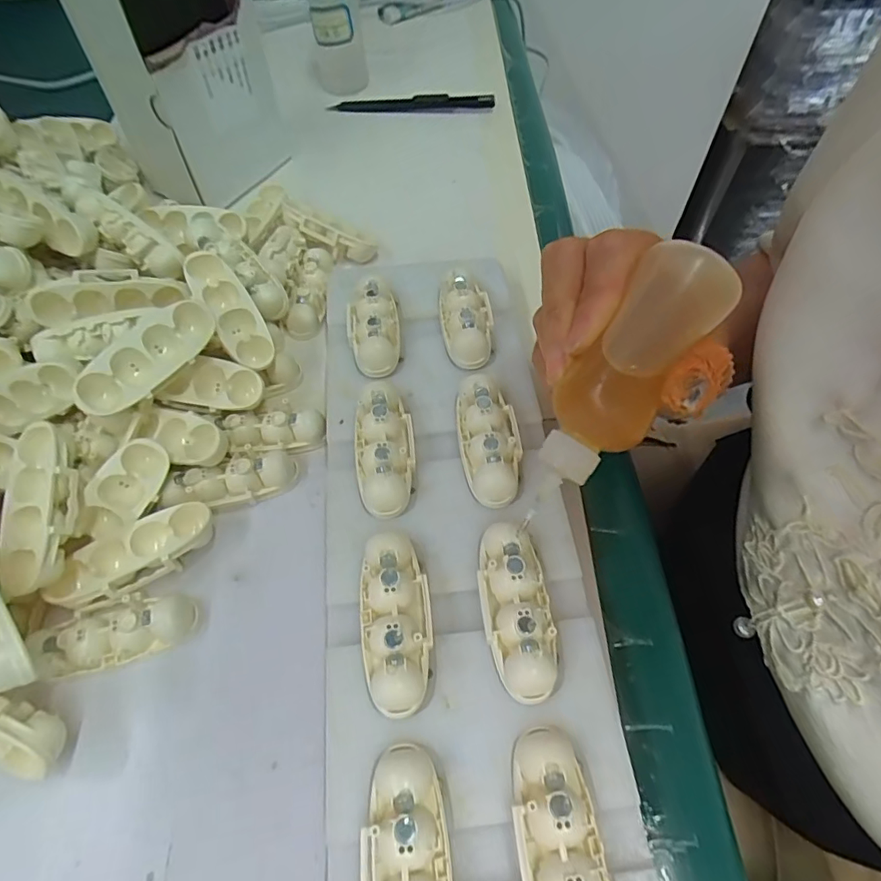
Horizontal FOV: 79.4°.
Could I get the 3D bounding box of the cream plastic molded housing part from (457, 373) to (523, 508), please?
[{"bbox_3d":[0.021,-0.001,0.232,0.026,0.015,0.059,0,58,0],"label":"cream plastic molded housing part"}]

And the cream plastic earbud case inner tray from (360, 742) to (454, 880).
[{"bbox_3d":[-0.010,0.124,0.154,0.025,0.016,0.061,-7,58,-4],"label":"cream plastic earbud case inner tray"}]

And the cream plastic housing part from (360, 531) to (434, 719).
[{"bbox_3d":[-0.016,0.064,0.191,0.025,0.015,0.061,-5,58,-3],"label":"cream plastic housing part"}]

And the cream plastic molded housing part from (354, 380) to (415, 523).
[{"bbox_3d":[-0.024,0.002,0.229,0.025,0.016,0.059,-7,58,-4],"label":"cream plastic molded housing part"}]

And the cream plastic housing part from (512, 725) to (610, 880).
[{"bbox_3d":[0.035,0.119,0.156,0.024,0.017,0.060,-5,58,-3],"label":"cream plastic housing part"}]

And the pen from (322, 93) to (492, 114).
[{"bbox_3d":[-0.023,-0.265,0.420,0.128,0.017,0.015,3,58,2],"label":"pen"}]

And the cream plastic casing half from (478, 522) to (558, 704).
[{"bbox_3d":[0.028,0.061,0.193,0.024,0.015,0.059,-4,58,-2],"label":"cream plastic casing half"}]

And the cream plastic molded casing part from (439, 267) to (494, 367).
[{"bbox_3d":[0.013,-0.062,0.269,0.025,0.018,0.057,-1,58,-1],"label":"cream plastic molded casing part"}]

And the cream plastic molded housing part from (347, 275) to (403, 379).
[{"bbox_3d":[-0.034,-0.058,0.268,0.026,0.018,0.058,-4,58,-2],"label":"cream plastic molded housing part"}]

